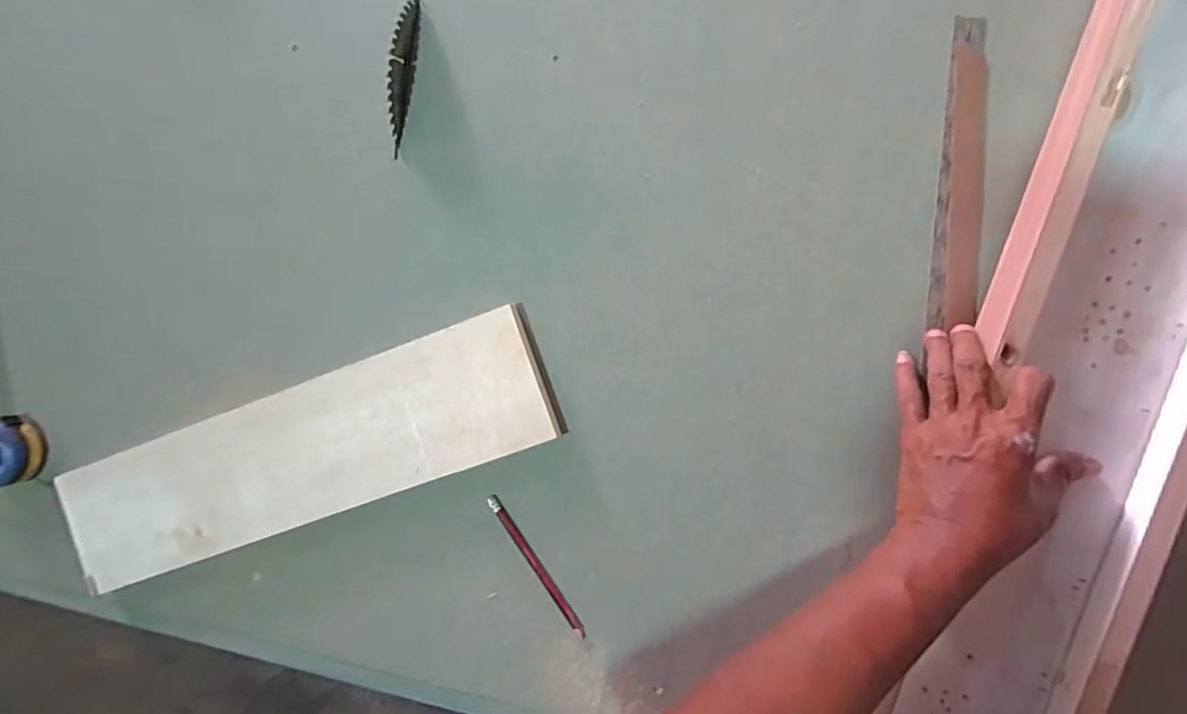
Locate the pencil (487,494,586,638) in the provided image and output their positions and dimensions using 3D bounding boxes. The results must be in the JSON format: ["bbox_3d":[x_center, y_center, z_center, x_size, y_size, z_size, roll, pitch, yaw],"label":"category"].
[{"bbox_3d":[-0.050,0.184,0.501,0.012,0.007,0.143,-35,87,7],"label":"pencil"}]

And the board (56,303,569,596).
[{"bbox_3d":[-0.281,0.094,0.519,0.501,0.023,0.121,-20,89,8],"label":"board"}]

